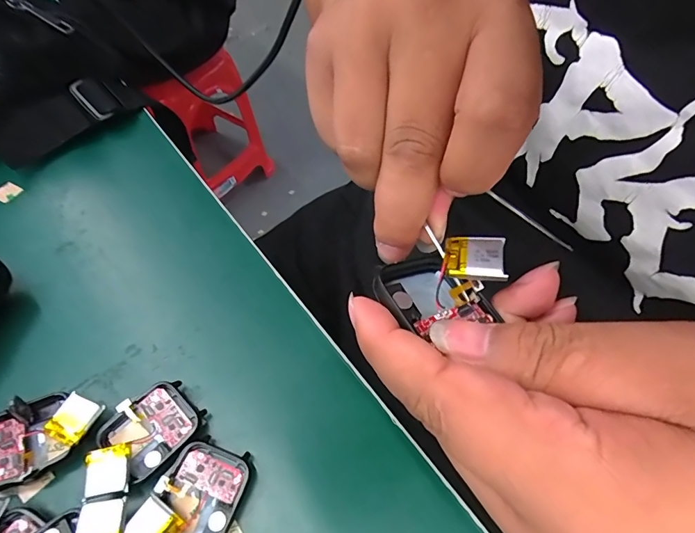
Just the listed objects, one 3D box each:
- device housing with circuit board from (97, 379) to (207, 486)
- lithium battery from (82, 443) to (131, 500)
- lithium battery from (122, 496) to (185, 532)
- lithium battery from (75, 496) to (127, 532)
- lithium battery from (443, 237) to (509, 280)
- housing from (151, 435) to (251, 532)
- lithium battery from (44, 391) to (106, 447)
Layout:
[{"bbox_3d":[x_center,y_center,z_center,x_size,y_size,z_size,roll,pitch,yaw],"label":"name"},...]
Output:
[{"bbox_3d":[-0.100,0.083,0.213,0.037,0.012,0.042,35,61,18],"label":"device housing with circuit board"},{"bbox_3d":[-0.112,0.096,0.193,0.018,0.004,0.020,-6,58,-13],"label":"lithium battery"},{"bbox_3d":[-0.086,0.116,0.181,0.021,0.004,0.019,32,48,7],"label":"lithium battery"},{"bbox_3d":[-0.104,0.110,0.174,0.020,0.004,0.022,-7,60,0],"label":"lithium battery"},{"bbox_3d":[0.046,-0.004,0.151,0.021,0.004,0.020,2,50,16],"label":"lithium battery"},{"bbox_3d":[-0.070,0.109,0.197,0.038,0.013,0.045,19,57,8],"label":"housing"},{"bbox_3d":[-0.136,0.076,0.205,0.019,0.004,0.021,23,58,6],"label":"lithium battery"}]

